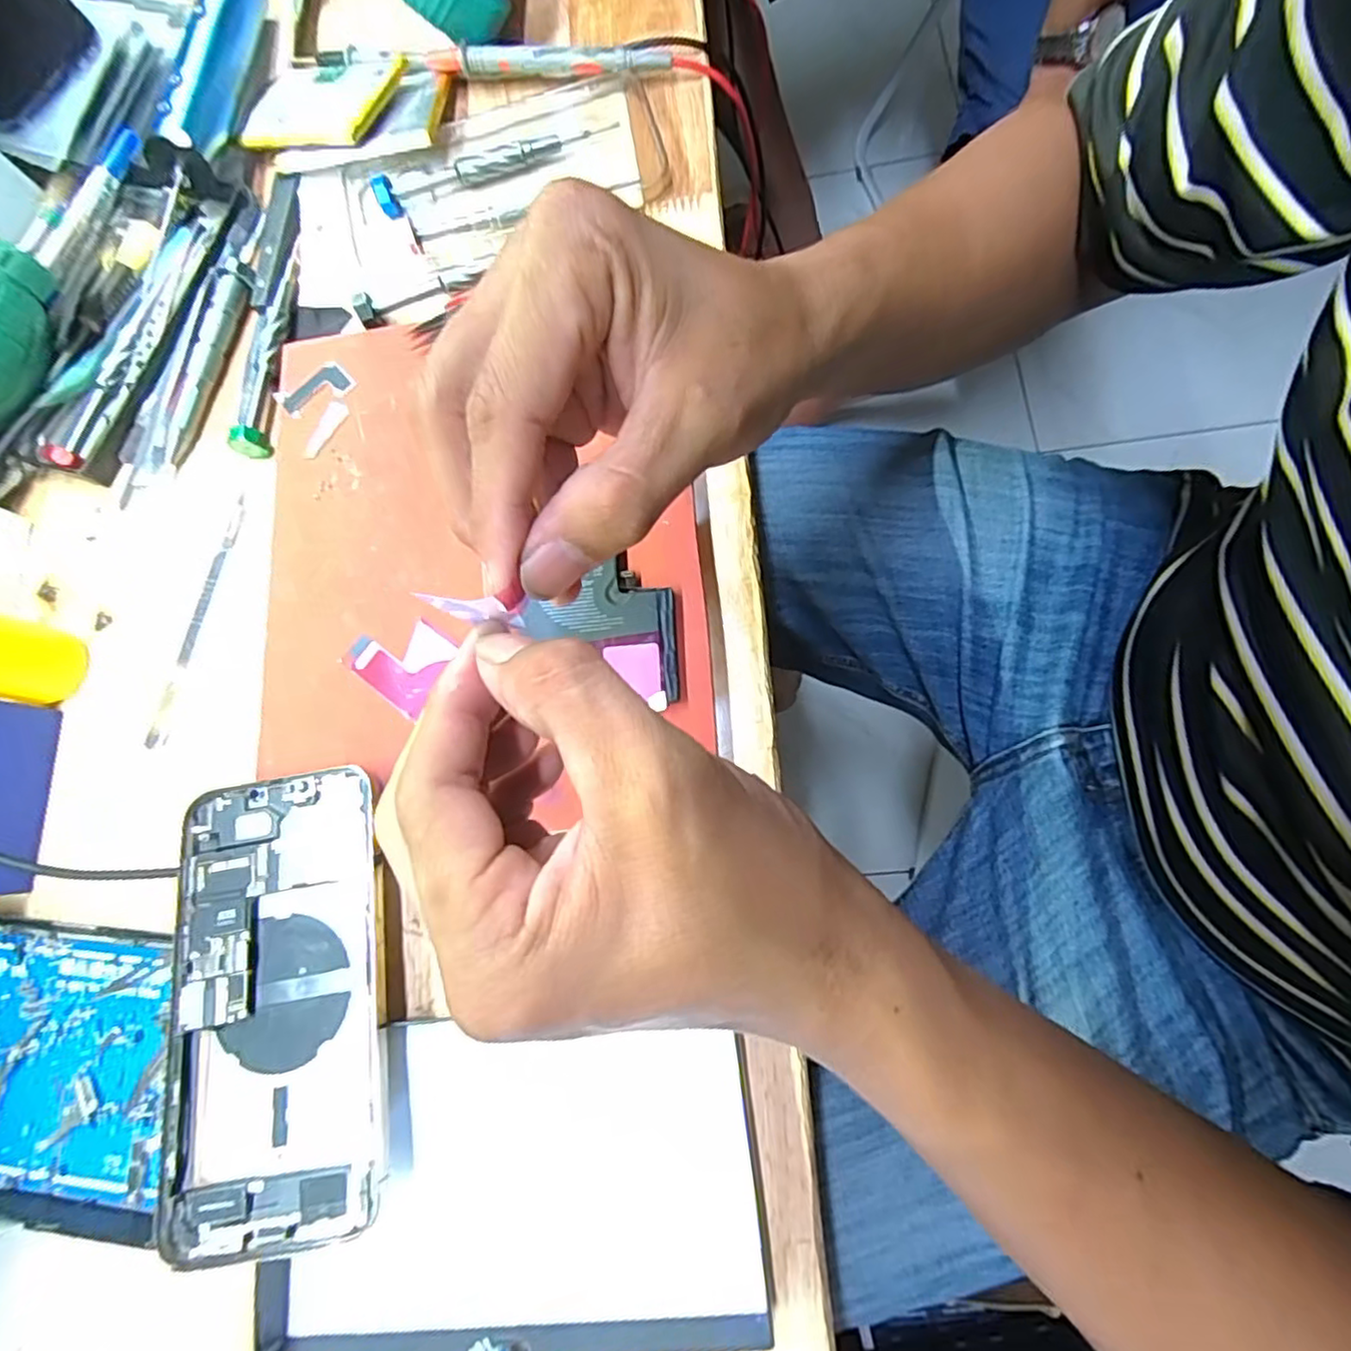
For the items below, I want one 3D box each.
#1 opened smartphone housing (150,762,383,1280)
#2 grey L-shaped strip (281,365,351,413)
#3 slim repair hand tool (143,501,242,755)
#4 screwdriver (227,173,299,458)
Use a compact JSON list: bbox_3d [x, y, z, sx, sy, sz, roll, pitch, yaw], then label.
[{"bbox_3d":[-0.147,0.116,0.243,0.077,0.007,0.155,-11,72,0],"label":"opened smartphone housing"},{"bbox_3d":[-0.174,-0.139,0.320,0.034,0.005,0.015,-21,75,2],"label":"grey L-shaped strip"},{"bbox_3d":[-0.222,-0.027,0.308,0.011,0.006,0.120,10,78,10],"label":"slim repair hand tool"},{"bbox_3d":[-0.204,-0.183,0.334,0.021,0.014,0.158,-1,77,7],"label":"screwdriver"}]

